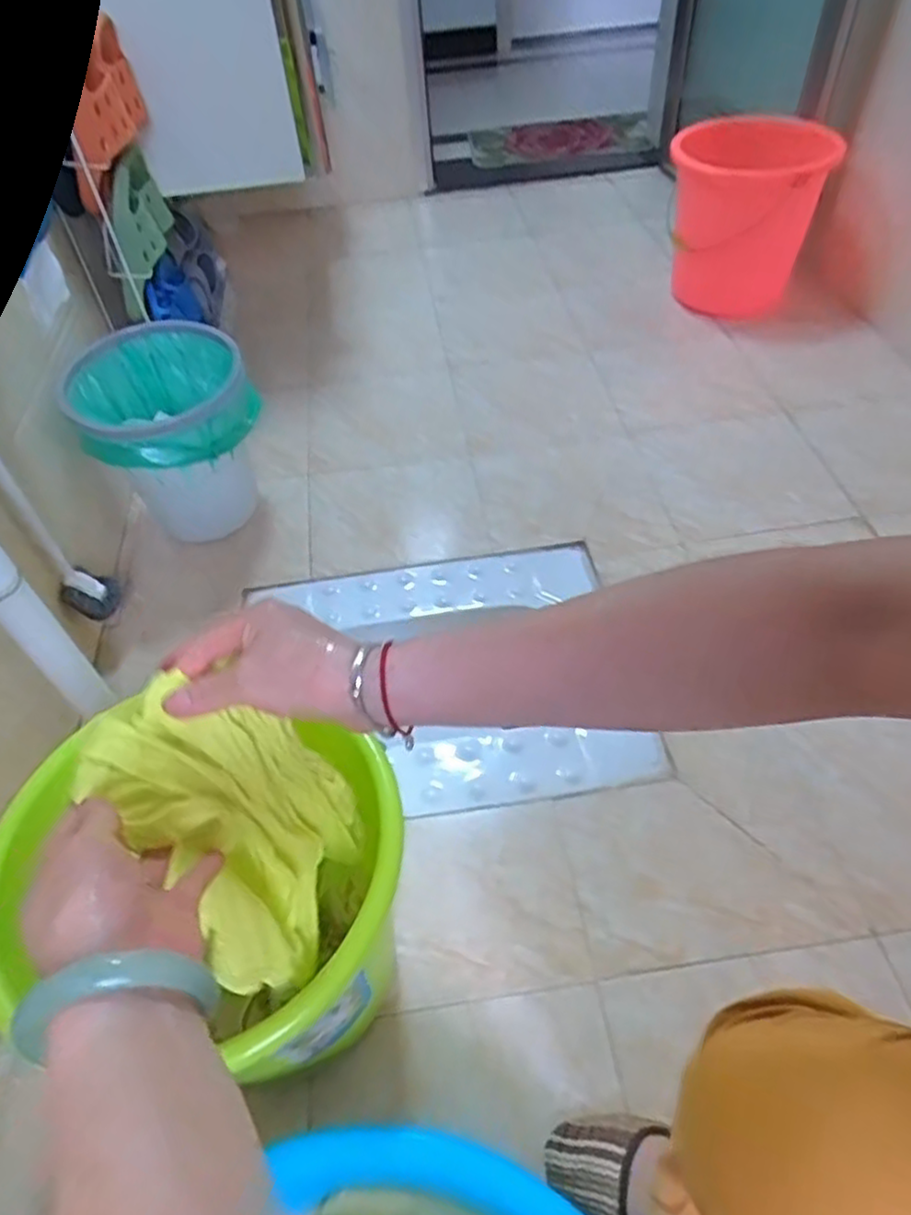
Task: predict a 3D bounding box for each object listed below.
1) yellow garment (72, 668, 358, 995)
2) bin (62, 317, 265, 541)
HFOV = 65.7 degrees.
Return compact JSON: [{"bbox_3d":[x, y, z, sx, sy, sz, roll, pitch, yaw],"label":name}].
[{"bbox_3d":[-0.133,0.149,0.464,0.058,0.248,0.142,12,52,31],"label":"yellow garment"},{"bbox_3d":[-0.433,-0.265,1.115,0.252,0.250,0.216,-22,52,-13],"label":"bin"}]

